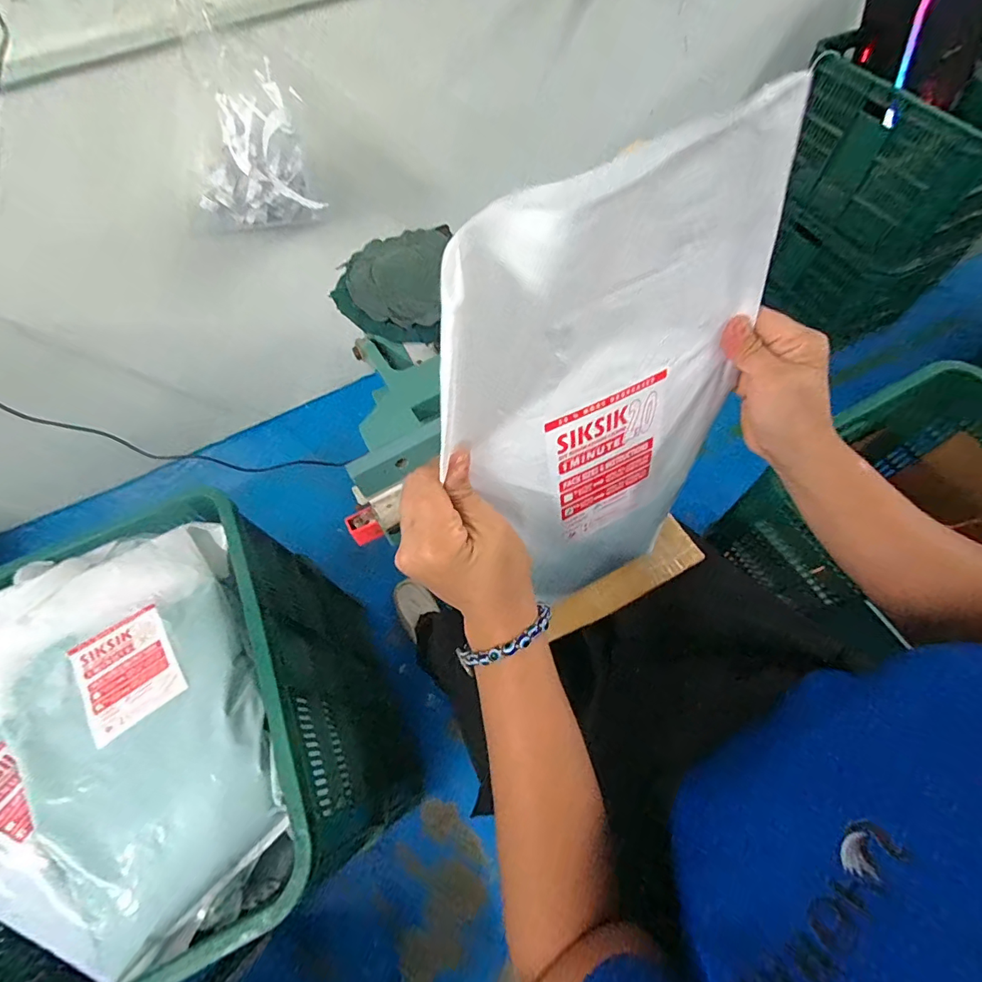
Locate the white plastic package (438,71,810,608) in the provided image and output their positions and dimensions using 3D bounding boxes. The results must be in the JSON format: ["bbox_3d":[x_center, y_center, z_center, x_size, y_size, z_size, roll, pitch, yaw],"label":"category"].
[{"bbox_3d":[0.091,-0.034,0.316,0.222,0.339,0.027,-31,52,-13],"label":"white plastic package"}]

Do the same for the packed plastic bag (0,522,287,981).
[{"bbox_3d":[-0.401,0.233,0.506,0.261,0.071,0.447,-33,65,-12],"label":"packed plastic bag"}]

